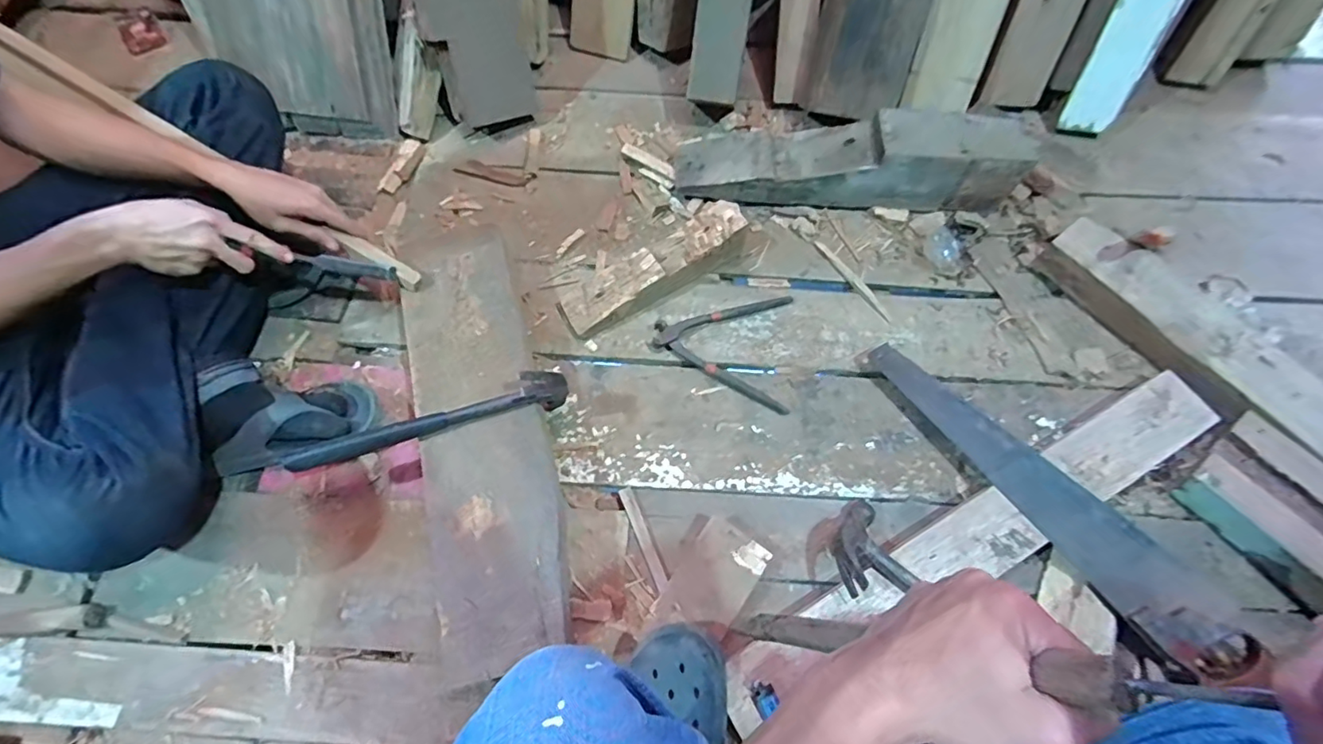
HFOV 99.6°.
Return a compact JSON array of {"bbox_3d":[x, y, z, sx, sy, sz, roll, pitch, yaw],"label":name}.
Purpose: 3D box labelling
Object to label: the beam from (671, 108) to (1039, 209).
[{"bbox_3d":[0.290,-0.329,0.875,0.523,0.124,0.102,3,67,0],"label":"beam"}]

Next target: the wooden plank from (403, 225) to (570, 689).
[{"bbox_3d":[-0.221,0.056,0.687,0.146,0.027,0.552,-15,68,-7],"label":"wooden plank"}]

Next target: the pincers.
[{"bbox_3d":[0.085,-0.047,0.791,0.196,0.038,0.184,8,67,2],"label":"pincers"}]

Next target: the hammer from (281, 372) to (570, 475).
[{"bbox_3d":[-0.266,0.062,0.653,0.314,0.092,0.029,-17,68,-8],"label":"hammer"}]

